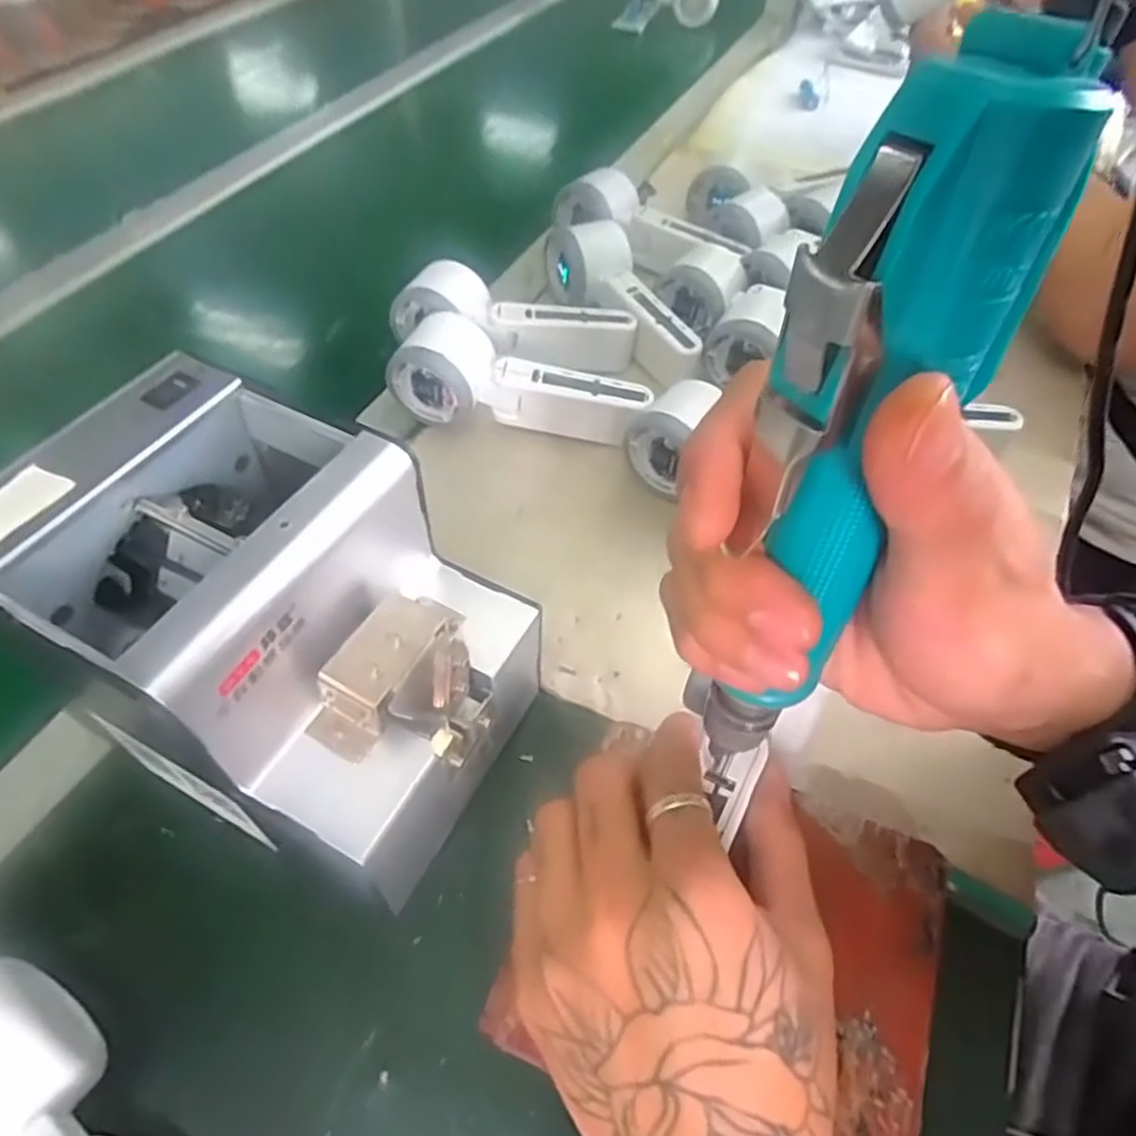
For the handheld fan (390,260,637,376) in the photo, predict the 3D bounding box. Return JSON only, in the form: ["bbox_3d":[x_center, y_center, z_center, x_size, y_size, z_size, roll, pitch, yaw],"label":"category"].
[{"bbox_3d":[-0.038,-0.174,0.519,0.168,0.055,0.047,7,52,5],"label":"handheld fan"}]

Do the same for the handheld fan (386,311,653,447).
[{"bbox_3d":[-0.040,-0.123,0.486,0.155,0.059,0.047,8,52,5],"label":"handheld fan"}]

